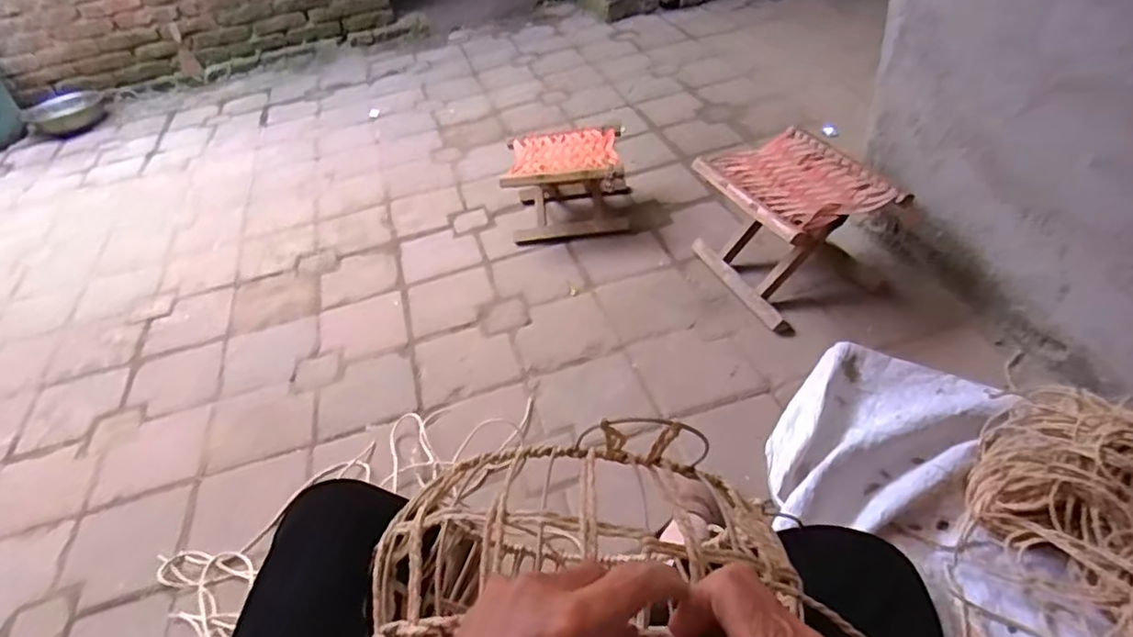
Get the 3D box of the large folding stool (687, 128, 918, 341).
[{"bbox_3d":[0.452,-0.185,1.285,0.254,0.238,0.311,-20,44,-11],"label":"large folding stool"}]

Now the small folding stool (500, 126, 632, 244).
[{"bbox_3d":[0.007,-0.330,1.566,0.282,0.194,0.219,-4,43,7],"label":"small folding stool"}]

